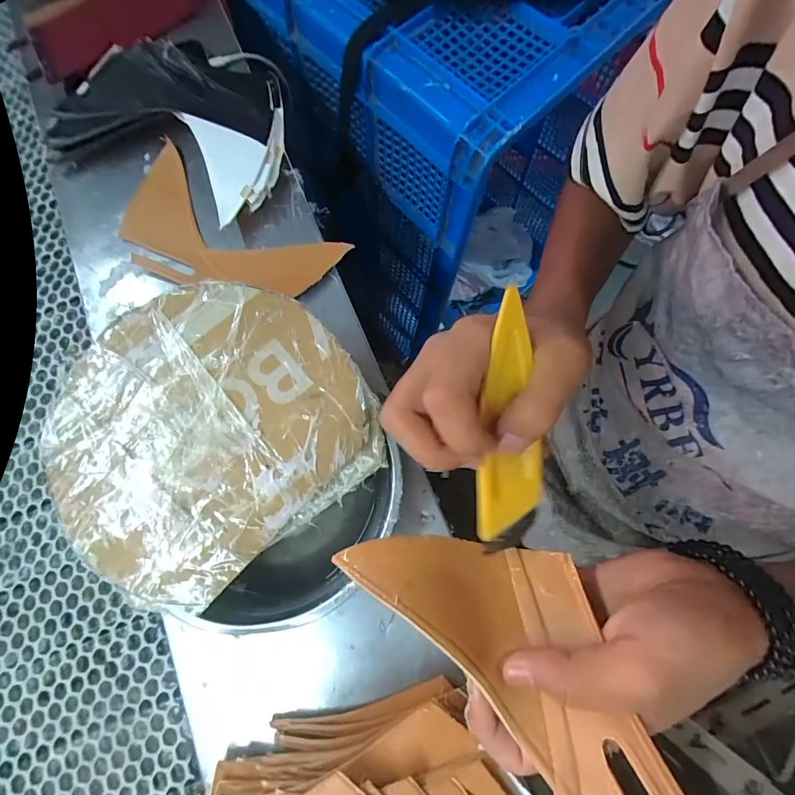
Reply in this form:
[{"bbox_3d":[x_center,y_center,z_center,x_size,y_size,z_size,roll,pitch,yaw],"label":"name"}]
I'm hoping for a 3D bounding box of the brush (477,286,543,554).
[{"bbox_3d":[0.056,0.018,0.202,0.034,0.006,0.135,-5,108,-1],"label":"brush"}]

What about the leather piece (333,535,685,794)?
[{"bbox_3d":[0.055,0.165,0.166,0.115,0.036,0.227,-14,53,-3],"label":"leather piece"}]

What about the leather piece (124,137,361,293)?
[{"bbox_3d":[-0.179,-0.157,0.404,0.219,0.009,0.121,32,78,9],"label":"leather piece"}]

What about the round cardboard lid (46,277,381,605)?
[{"bbox_3d":[-0.140,0.019,0.296,0.220,0.009,0.200,0,77,0],"label":"round cardboard lid"}]

